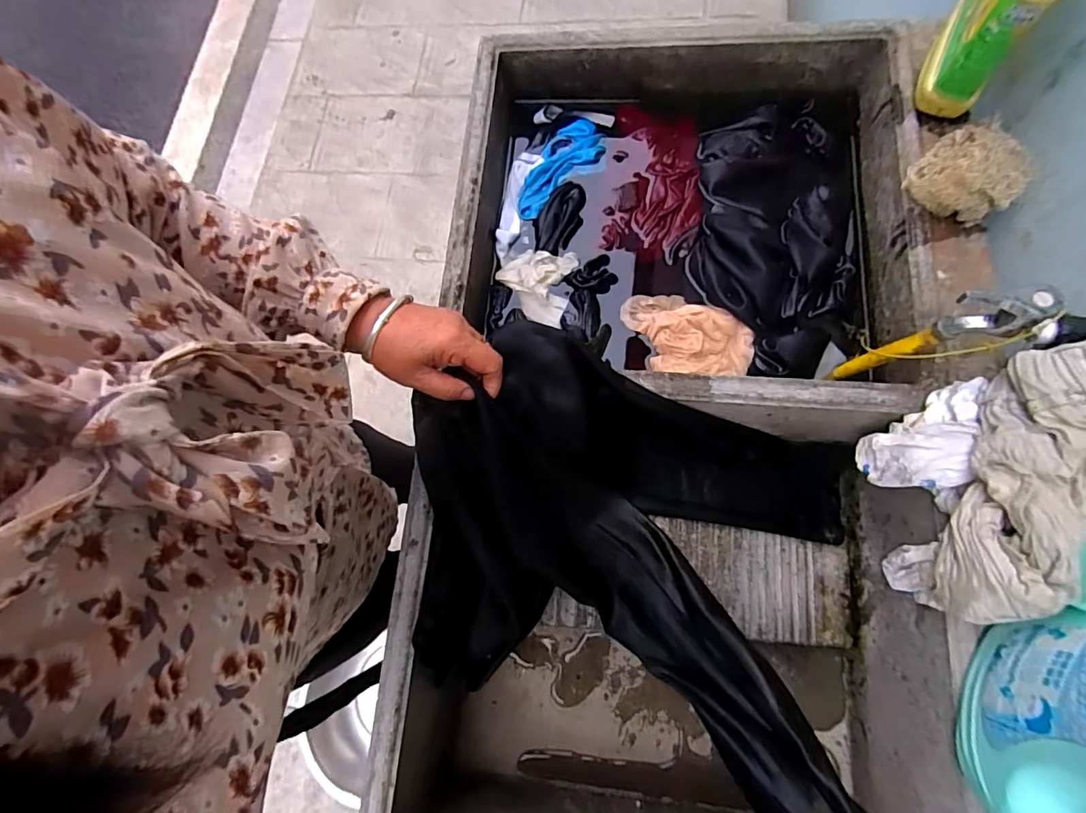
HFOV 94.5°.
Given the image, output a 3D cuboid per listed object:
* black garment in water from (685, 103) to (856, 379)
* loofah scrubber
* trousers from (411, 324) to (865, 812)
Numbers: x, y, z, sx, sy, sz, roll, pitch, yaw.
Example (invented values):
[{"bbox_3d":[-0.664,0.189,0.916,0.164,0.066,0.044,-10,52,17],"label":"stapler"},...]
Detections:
[{"bbox_3d":[0.289,-0.223,0.640,0.197,0.047,0.384,8,75,3],"label":"black garment in water"},{"bbox_3d":[0.430,-0.234,0.507,0.069,0.064,0.093,-39,78,-9],"label":"loofah scrubber"},{"bbox_3d":[0.106,0.134,0.490,0.415,0.202,0.332,16,76,5],"label":"trousers"}]

